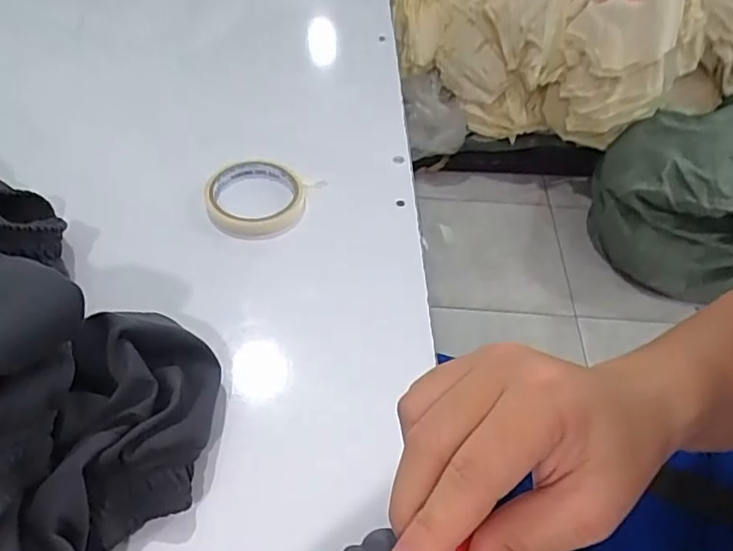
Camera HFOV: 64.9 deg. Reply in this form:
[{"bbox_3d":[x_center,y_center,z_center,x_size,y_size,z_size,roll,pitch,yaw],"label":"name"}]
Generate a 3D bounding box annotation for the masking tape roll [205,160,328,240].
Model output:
[{"bbox_3d":[-0.103,-0.073,0.544,0.097,0.021,0.097,2,49,-2],"label":"masking tape roll"}]

